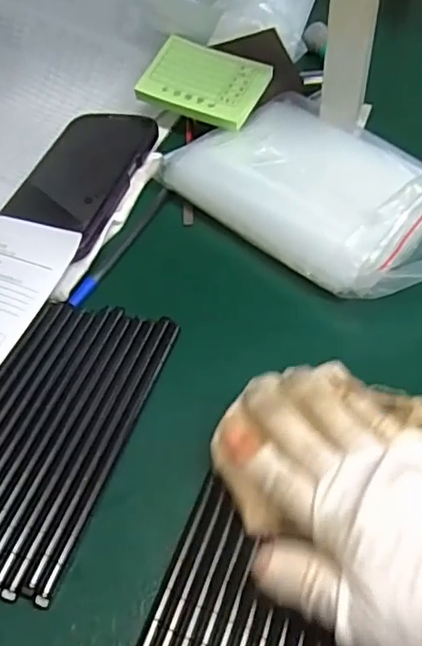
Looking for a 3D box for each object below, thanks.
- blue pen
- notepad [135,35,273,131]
[{"bbox_3d":[-0.063,-0.057,0.431,0.009,0.011,0.126,18,53,17],"label":"blue pen"},{"bbox_3d":[-0.005,-0.200,0.503,0.095,0.008,0.069,25,73,14],"label":"notepad"}]

